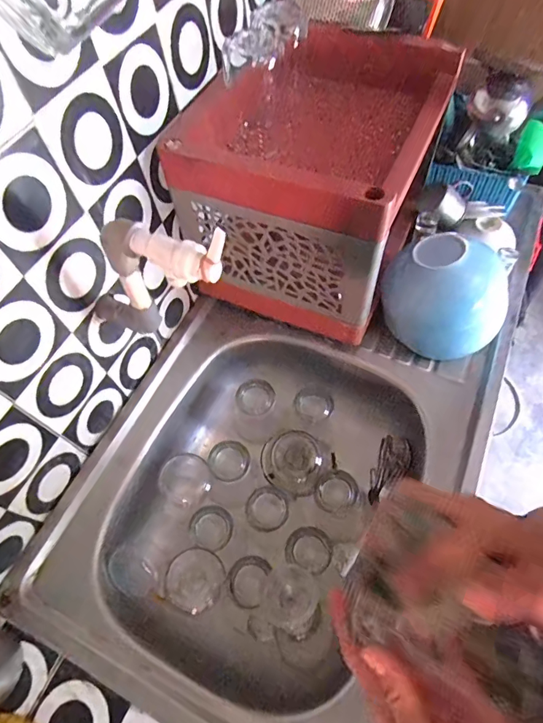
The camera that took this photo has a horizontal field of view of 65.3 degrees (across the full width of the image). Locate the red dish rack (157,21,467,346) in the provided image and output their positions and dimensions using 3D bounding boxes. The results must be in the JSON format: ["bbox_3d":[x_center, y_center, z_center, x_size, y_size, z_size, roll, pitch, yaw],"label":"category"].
[{"bbox_3d":[0.069,-0.276,0.642,0.282,0.271,0.334,20,64,15],"label":"red dish rack"}]

